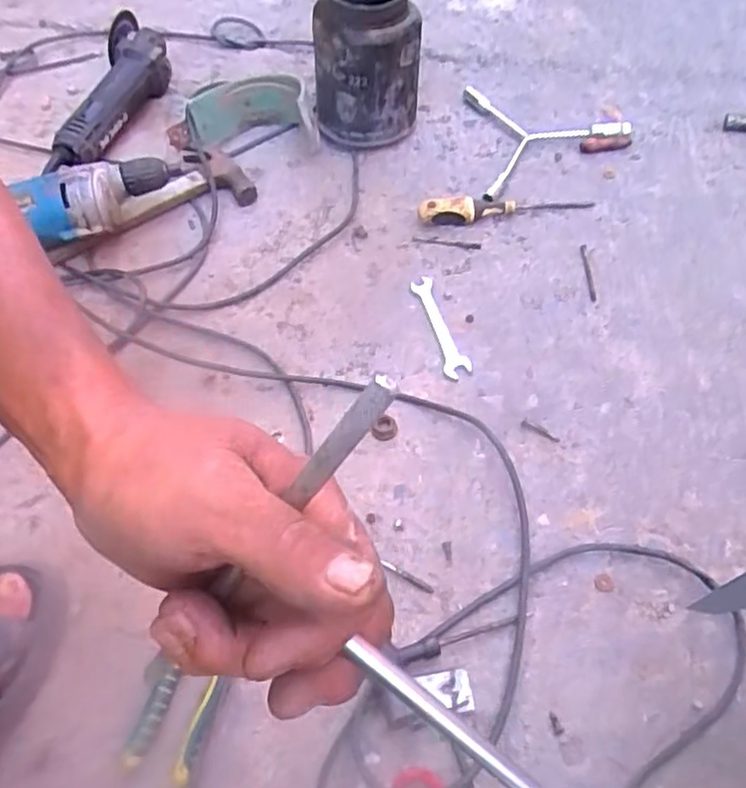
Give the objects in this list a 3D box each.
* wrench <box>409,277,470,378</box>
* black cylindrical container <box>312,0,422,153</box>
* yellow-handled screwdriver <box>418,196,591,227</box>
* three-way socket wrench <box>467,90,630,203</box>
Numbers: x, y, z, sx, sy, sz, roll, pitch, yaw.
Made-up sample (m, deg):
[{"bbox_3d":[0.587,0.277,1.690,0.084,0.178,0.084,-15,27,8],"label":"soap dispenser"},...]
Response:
[{"bbox_3d":[0.073,-0.074,0.733,0.027,0.010,0.139,-14,57,-7],"label":"wrench"},{"bbox_3d":[-0.009,-0.427,0.879,0.133,0.173,0.137,-1,56,2],"label":"black cylindrical container"},{"bbox_3d":[0.162,-0.234,0.820,0.208,0.032,0.032,-9,56,-4],"label":"yellow-handled screwdriver"},{"bbox_3d":[0.237,-0.340,0.891,0.201,0.021,0.222,-3,56,0],"label":"three-way socket wrench"}]

